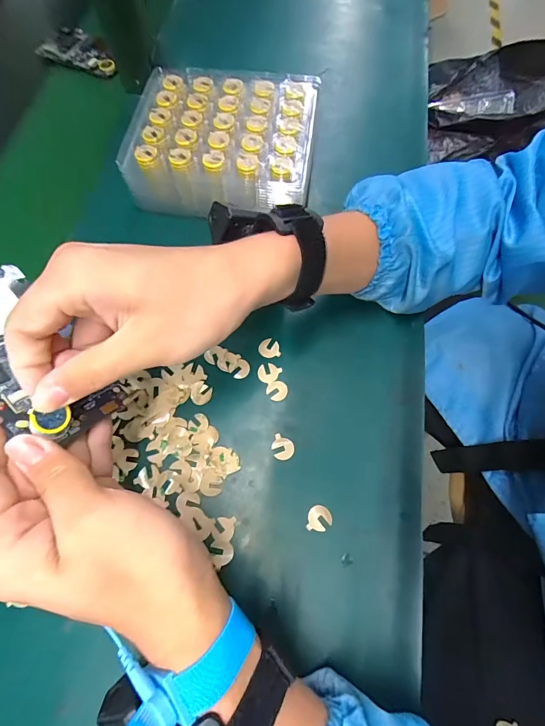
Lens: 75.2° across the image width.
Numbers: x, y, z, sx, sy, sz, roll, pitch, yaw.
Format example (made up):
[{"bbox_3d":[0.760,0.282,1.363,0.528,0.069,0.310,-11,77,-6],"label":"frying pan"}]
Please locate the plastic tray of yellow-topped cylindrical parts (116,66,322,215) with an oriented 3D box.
[{"bbox_3d":[-0.045,-0.217,0.348,0.174,0.046,0.150,8,69,5],"label":"plastic tray of yellow-topped cylindrical parts"}]

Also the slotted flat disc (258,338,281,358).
[{"bbox_3d":[-0.003,-0.013,0.310,0.018,0.004,0.017,-1,68,2],"label":"slotted flat disc"}]

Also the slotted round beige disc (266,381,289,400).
[{"bbox_3d":[0.004,0.023,0.298,0.017,0.004,0.017,-1,68,2],"label":"slotted round beige disc"}]

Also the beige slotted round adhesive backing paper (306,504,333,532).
[{"bbox_3d":[0.036,0.116,0.264,0.018,0.004,0.017,6,69,4],"label":"beige slotted round adhesive backing paper"}]

